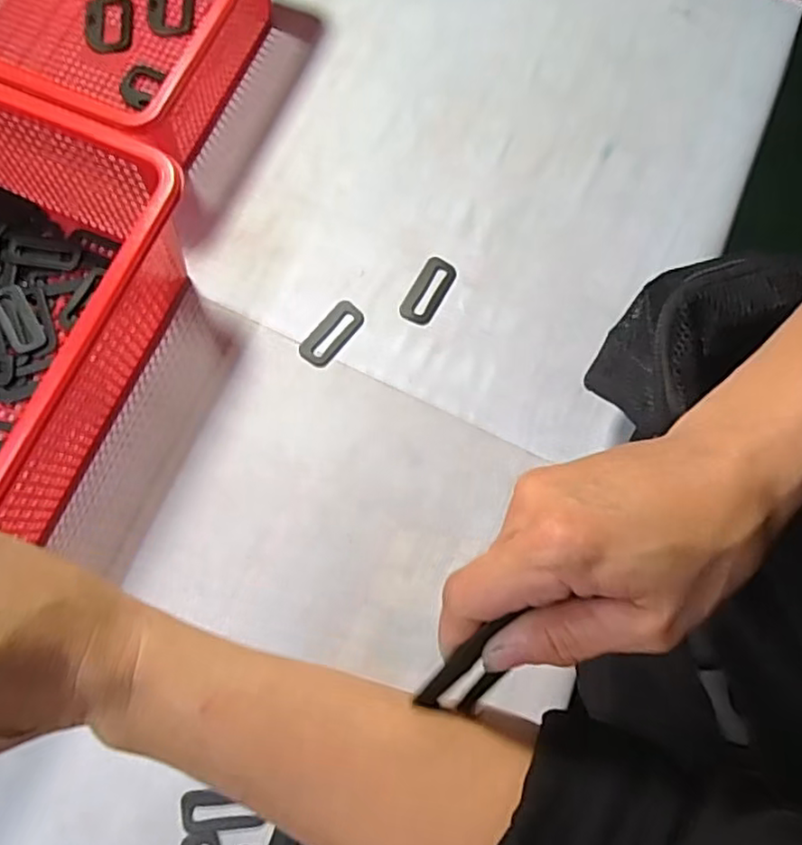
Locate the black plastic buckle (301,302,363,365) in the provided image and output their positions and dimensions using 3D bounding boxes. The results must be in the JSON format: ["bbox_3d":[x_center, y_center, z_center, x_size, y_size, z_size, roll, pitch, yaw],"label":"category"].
[{"bbox_3d":[-0.056,-0.073,0.512,0.028,0.004,0.060,39,80,8],"label":"black plastic buckle"}]

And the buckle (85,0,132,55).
[{"bbox_3d":[-0.269,-0.367,0.577,0.043,0.005,0.061,-9,77,-2],"label":"buckle"}]

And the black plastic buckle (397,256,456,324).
[{"bbox_3d":[0.022,-0.109,0.520,0.030,0.004,0.060,29,79,6],"label":"black plastic buckle"}]

